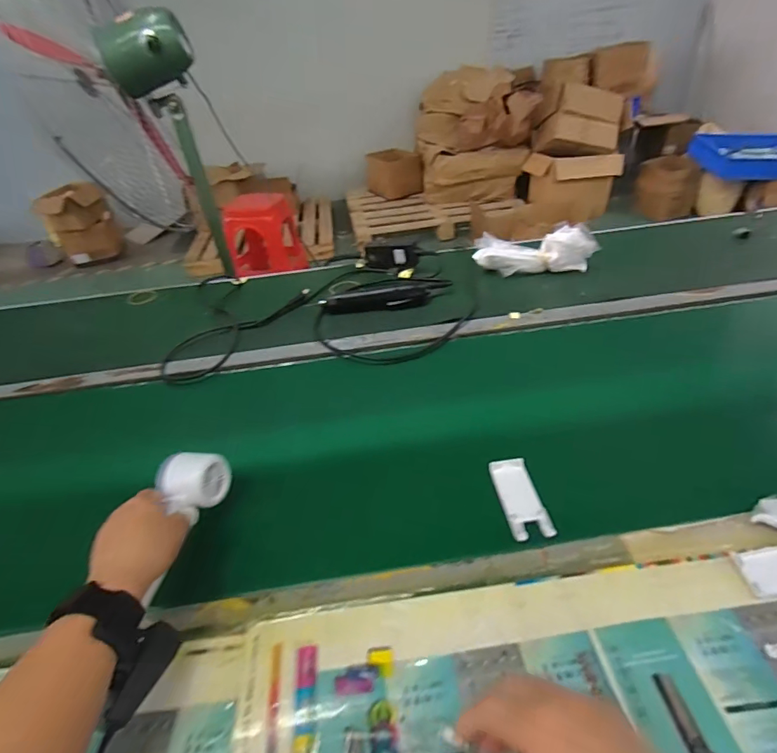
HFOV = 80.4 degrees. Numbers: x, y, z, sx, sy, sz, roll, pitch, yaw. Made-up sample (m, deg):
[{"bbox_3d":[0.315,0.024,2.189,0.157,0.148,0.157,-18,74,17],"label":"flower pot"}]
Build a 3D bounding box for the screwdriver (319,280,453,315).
[{"bbox_3d":[-0.003,-0.147,0.867,0.250,0.033,0.054,-7,38,-1],"label":"screwdriver"}]

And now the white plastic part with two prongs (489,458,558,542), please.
[{"bbox_3d":[0.146,0.134,0.513,0.042,0.006,0.104,-8,38,-2],"label":"white plastic part with two prongs"}]

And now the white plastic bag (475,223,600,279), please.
[{"bbox_3d":[0.284,-0.244,0.905,0.229,0.075,0.087,10,41,19],"label":"white plastic bag"}]

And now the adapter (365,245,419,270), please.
[{"bbox_3d":[0.002,-0.253,0.968,0.119,0.046,0.031,12,42,21],"label":"adapter"}]

